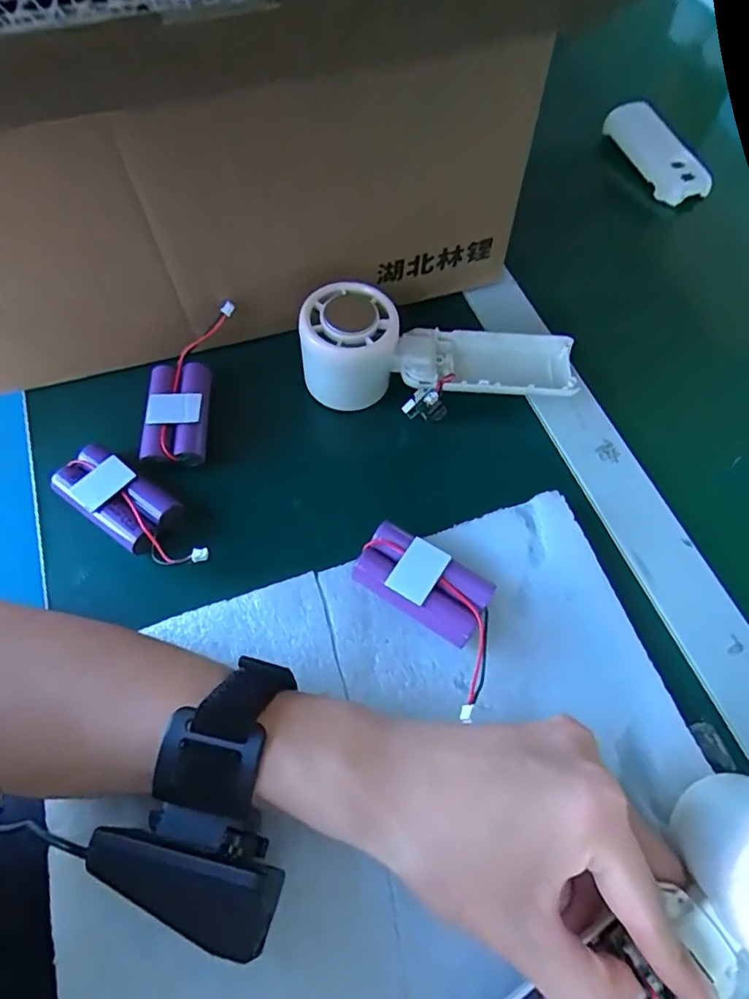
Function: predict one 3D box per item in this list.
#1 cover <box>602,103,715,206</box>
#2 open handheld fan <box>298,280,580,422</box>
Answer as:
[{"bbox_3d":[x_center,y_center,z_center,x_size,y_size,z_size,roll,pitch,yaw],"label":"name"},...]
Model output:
[{"bbox_3d":[0.238,-0.294,0.463,0.041,0.027,0.102,-16,64,-9],"label":"cover"},{"bbox_3d":[0.039,-0.085,0.328,0.165,0.052,0.070,5,63,3],"label":"open handheld fan"}]

